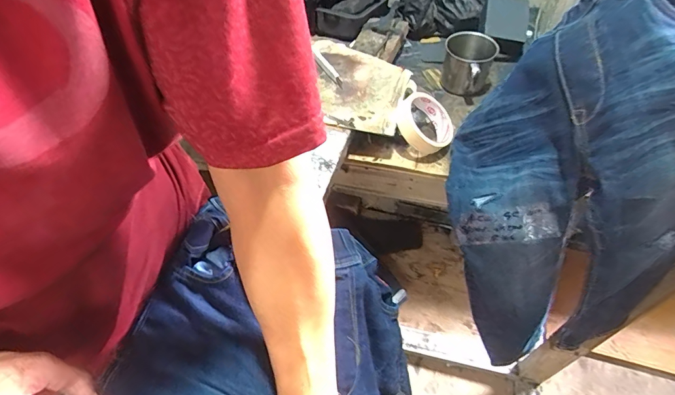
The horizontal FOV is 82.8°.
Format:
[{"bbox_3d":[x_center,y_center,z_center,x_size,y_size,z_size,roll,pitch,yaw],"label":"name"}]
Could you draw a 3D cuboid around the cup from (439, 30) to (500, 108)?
[{"bbox_3d":[0.224,-0.222,0.660,0.085,0.082,0.093,-3,50,3],"label":"cup"}]

